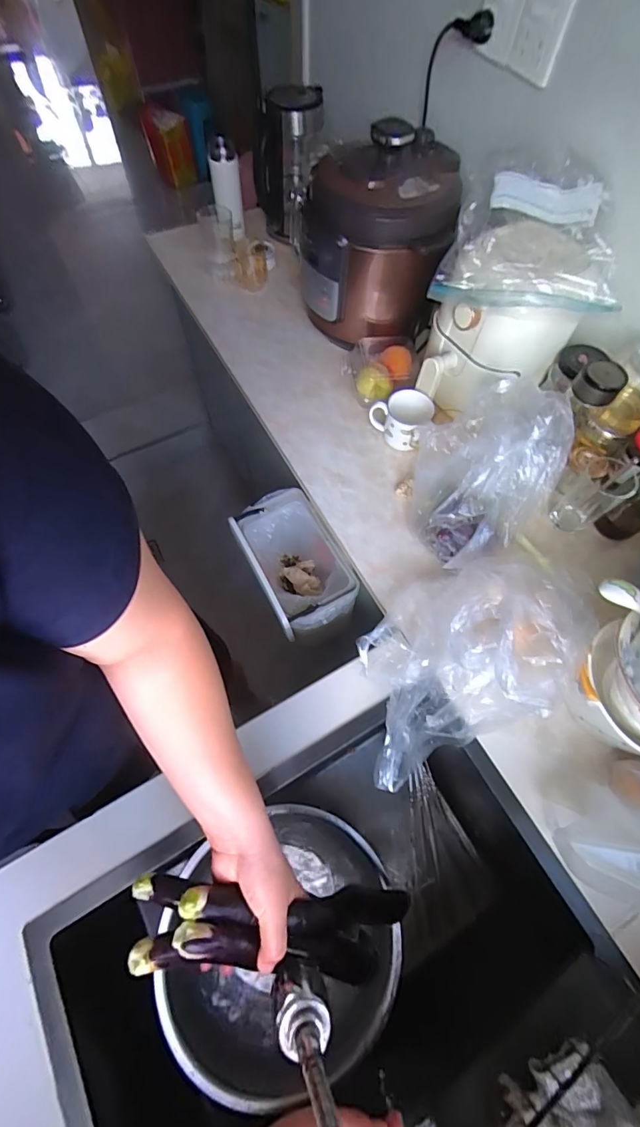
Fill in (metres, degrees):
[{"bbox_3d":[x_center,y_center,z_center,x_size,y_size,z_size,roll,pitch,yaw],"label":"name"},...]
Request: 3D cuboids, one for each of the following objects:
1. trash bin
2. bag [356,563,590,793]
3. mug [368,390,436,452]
[{"bbox_3d":[-0.055,0.007,0.852,0.168,0.133,0.274,-24,68,-12],"label":"trash bin"},{"bbox_3d":[0.156,0.138,0.529,0.213,0.171,0.294,39,69,15],"label":"bag"},{"bbox_3d":[0.147,-0.266,0.781,0.107,0.081,0.081,29,67,11],"label":"mug"}]

